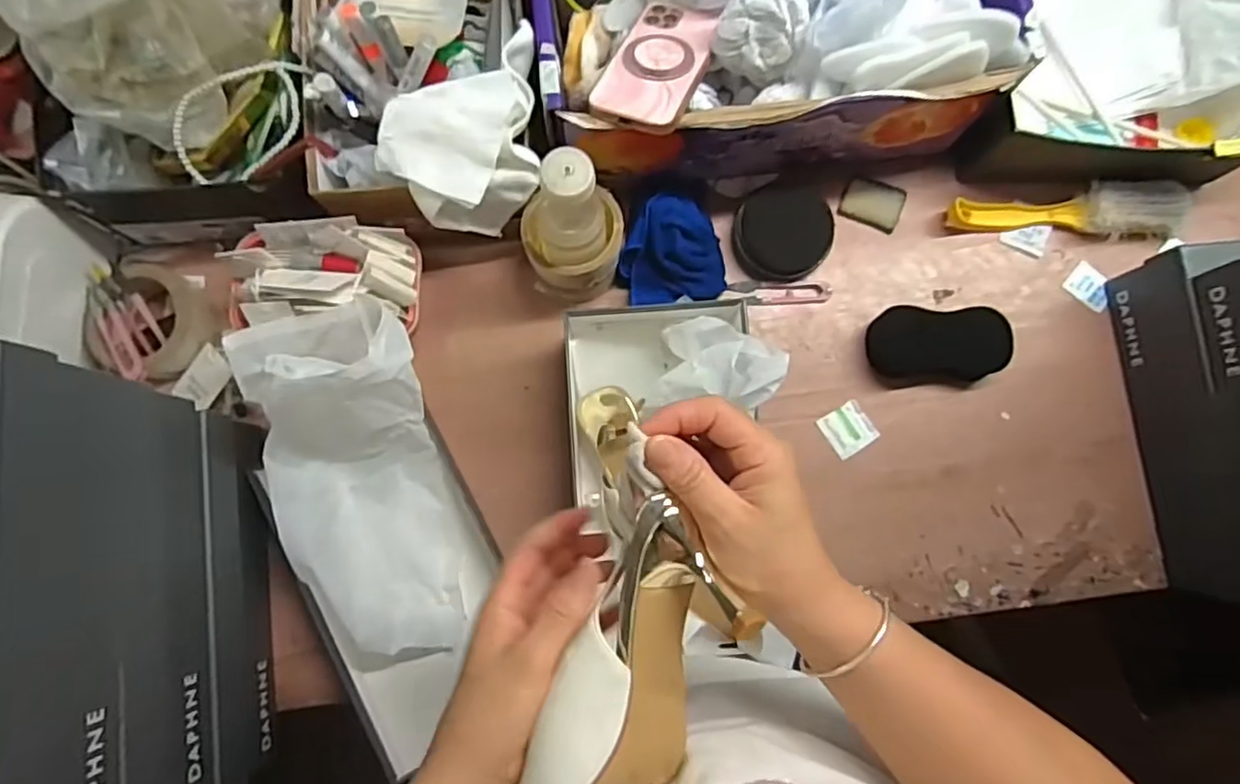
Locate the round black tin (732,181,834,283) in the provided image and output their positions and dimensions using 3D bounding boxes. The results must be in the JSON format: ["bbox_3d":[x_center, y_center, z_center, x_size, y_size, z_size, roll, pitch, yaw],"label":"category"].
[{"bbox_3d":[0.159,-0.155,0.651,0.090,0.030,0.088,0,82,-1],"label":"round black tin"}]

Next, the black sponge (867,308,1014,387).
[{"bbox_3d":[0.303,-0.043,0.637,0.125,0.036,0.071,1,82,-1],"label":"black sponge"}]

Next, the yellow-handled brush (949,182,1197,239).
[{"bbox_3d":[0.437,-0.172,0.654,0.225,0.043,0.056,-4,82,-1],"label":"yellow-handled brush"}]

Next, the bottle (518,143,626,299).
[{"bbox_3d":[-0.040,-0.136,0.572,0.086,0.183,0.069,-12,82,-2],"label":"bottle"}]

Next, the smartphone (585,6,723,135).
[{"bbox_3d":[0.034,-0.272,0.553,0.073,0.014,0.141,19,66,11],"label":"smartphone"}]

